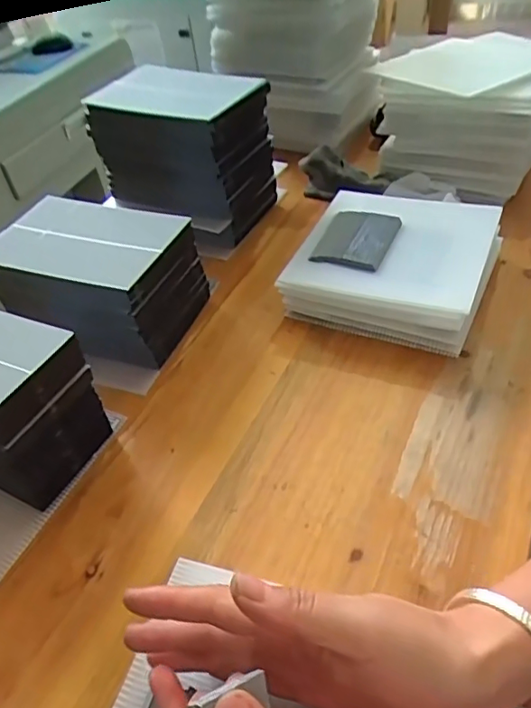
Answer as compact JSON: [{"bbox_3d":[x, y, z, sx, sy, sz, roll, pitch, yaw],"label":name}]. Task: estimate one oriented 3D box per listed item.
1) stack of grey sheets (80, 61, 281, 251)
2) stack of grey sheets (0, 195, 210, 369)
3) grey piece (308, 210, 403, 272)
[{"bbox_3d":[-0.084,-0.215,0.615,0.154,0.152,0.118,18,49,25],"label":"stack of grey sheets"},{"bbox_3d":[-0.151,-0.065,0.506,0.160,0.099,0.109,11,47,18],"label":"stack of grey sheets"},{"bbox_3d":[0.083,-0.105,0.503,0.062,0.007,0.079,14,48,21],"label":"grey piece"}]

